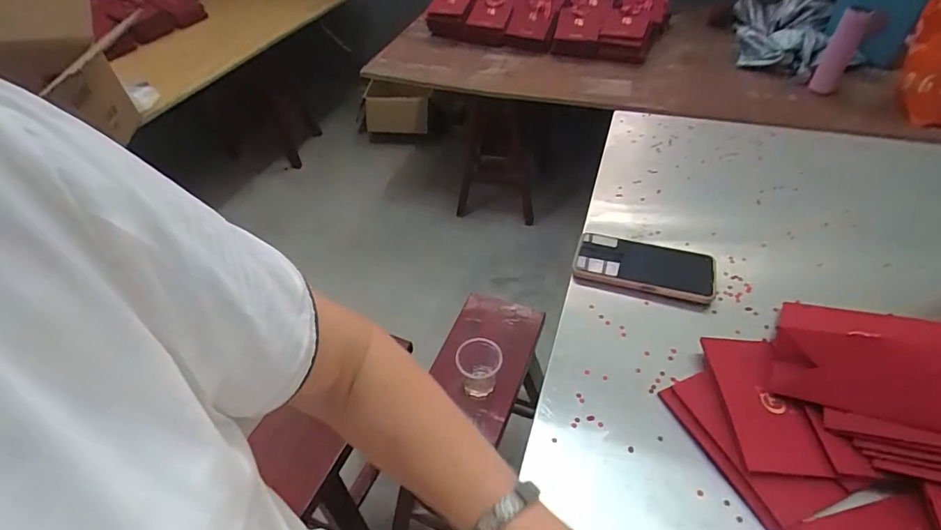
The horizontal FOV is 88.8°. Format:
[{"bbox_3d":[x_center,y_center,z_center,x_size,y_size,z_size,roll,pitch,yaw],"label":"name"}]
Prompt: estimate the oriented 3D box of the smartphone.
[{"bbox_3d":[0.215,-0.001,0.597,0.163,0.017,0.087,11,47,14],"label":"smartphone"}]

